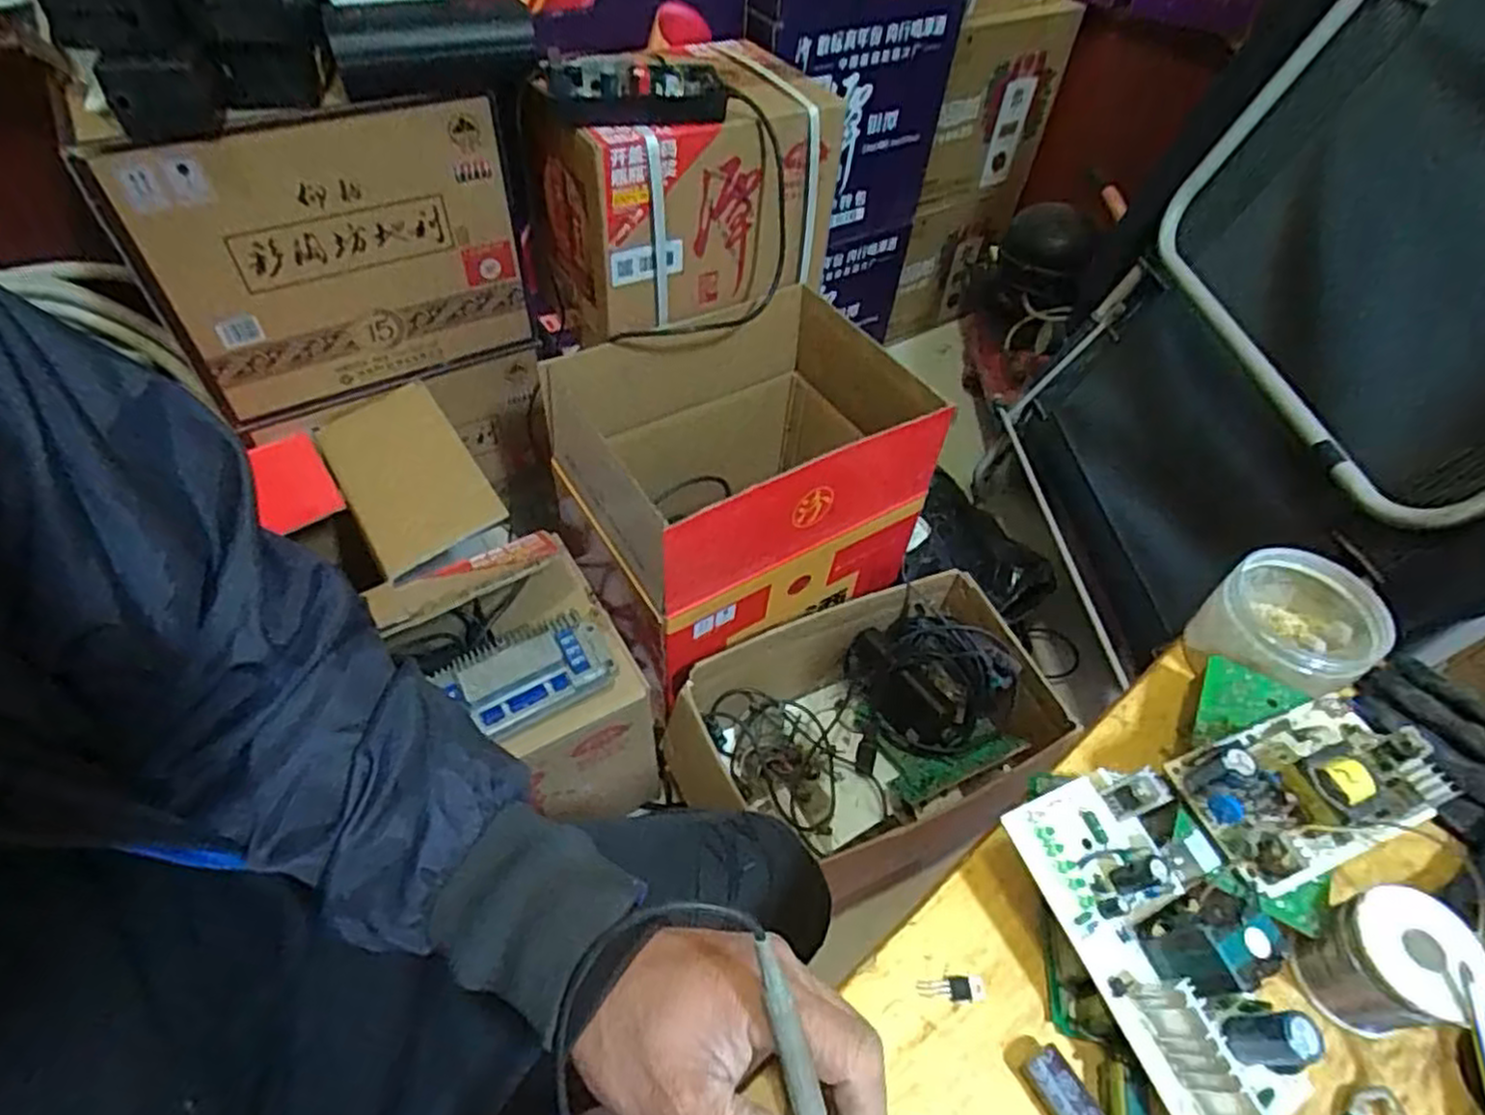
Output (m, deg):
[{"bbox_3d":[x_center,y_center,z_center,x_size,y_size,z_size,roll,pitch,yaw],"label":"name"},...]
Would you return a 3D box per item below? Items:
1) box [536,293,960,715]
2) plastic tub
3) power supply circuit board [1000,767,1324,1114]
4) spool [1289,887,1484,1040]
[{"bbox_3d":[-0.001,-0.102,0.932,0.383,0.274,0.303,-25,58,-22],"label":"box"},{"bbox_3d":[0.331,0.040,0.453,0.087,0.054,0.082,2,51,-3],"label":"plastic tub"},{"bbox_3d":[0.188,0.165,0.328,0.079,0.045,0.147,-17,55,-17],"label":"power supply circuit board"},{"bbox_3d":[0.292,0.184,0.341,0.045,0.057,0.051,-13,54,-15],"label":"spool"}]

